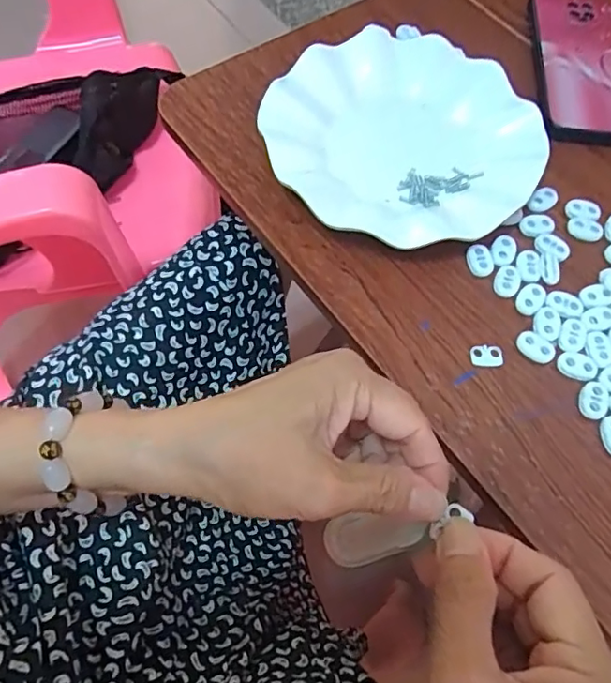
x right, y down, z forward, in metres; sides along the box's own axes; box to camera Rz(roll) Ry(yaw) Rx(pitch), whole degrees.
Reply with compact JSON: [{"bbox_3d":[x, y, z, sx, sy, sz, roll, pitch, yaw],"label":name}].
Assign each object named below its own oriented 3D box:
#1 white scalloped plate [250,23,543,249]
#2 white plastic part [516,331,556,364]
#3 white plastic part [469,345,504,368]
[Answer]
[{"bbox_3d":[0.064,-0.147,0.386,0.181,0.022,0.191,1,66,-2],"label":"white scalloped plate"},{"bbox_3d":[0.138,0.004,0.330,0.023,0.005,0.014,41,70,15],"label":"white plastic part"},{"bbox_3d":[0.108,0.009,0.329,0.019,0.004,0.013,0,66,-2],"label":"white plastic part"}]

